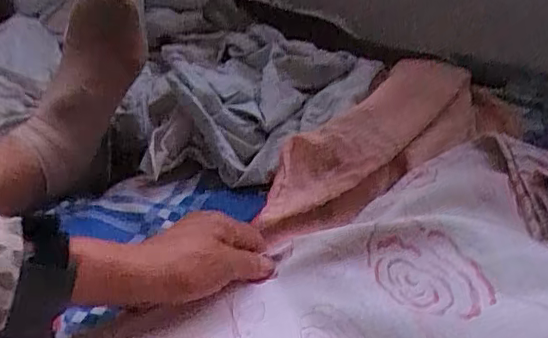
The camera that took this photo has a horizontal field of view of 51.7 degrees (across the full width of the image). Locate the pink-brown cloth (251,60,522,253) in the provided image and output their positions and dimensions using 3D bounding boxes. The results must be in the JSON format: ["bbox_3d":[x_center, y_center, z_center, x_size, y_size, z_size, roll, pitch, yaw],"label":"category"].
[{"bbox_3d":[0.134,-0.039,0.559,0.135,0.083,0.353,28,40,28],"label":"pink-brown cloth"}]

